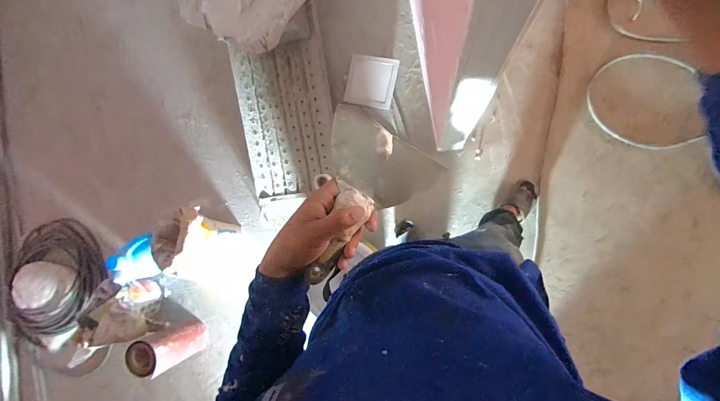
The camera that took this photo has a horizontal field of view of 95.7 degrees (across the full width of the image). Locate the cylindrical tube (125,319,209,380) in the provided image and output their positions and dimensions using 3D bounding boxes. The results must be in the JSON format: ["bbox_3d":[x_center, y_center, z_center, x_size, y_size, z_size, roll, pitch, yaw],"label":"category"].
[{"bbox_3d":[-0.813,0.632,1.414,0.135,0.335,0.158,-26,83,19],"label":"cylindrical tube"}]

